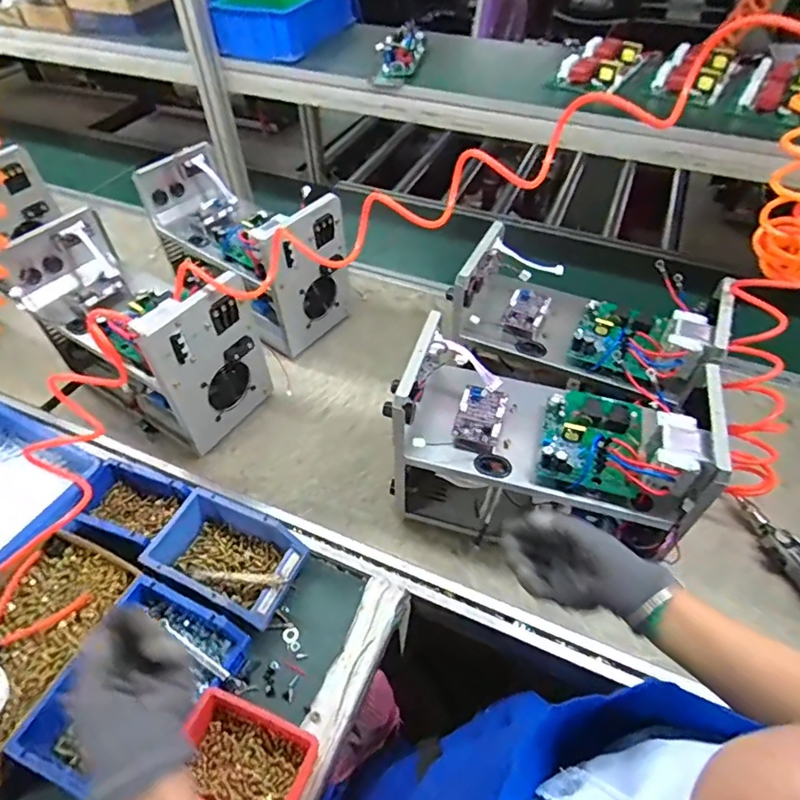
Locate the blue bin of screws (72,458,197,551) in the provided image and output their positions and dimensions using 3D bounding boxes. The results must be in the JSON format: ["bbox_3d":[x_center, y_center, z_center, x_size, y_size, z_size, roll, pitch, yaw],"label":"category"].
[{"bbox_3d":[-0.392,0.159,0.766,0.158,0.061,0.097,15,51,14],"label":"blue bin of screws"}]

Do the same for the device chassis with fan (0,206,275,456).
[{"bbox_3d":[-0.439,-0.113,0.891,0.390,0.256,0.197,25,54,21],"label":"device chassis with fan"}]

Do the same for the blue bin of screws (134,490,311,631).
[{"bbox_3d":[-0.232,0.208,0.708,0.184,0.074,0.121,19,52,17],"label":"blue bin of screws"}]

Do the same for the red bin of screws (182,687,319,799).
[{"bbox_3d":[-0.174,0.387,0.568,0.150,0.047,0.096,18,51,16],"label":"red bin of screws"}]

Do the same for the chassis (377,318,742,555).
[{"bbox_3d":[0.188,0.067,0.723,0.376,0.262,0.187,15,51,14],"label":"chassis"}]

